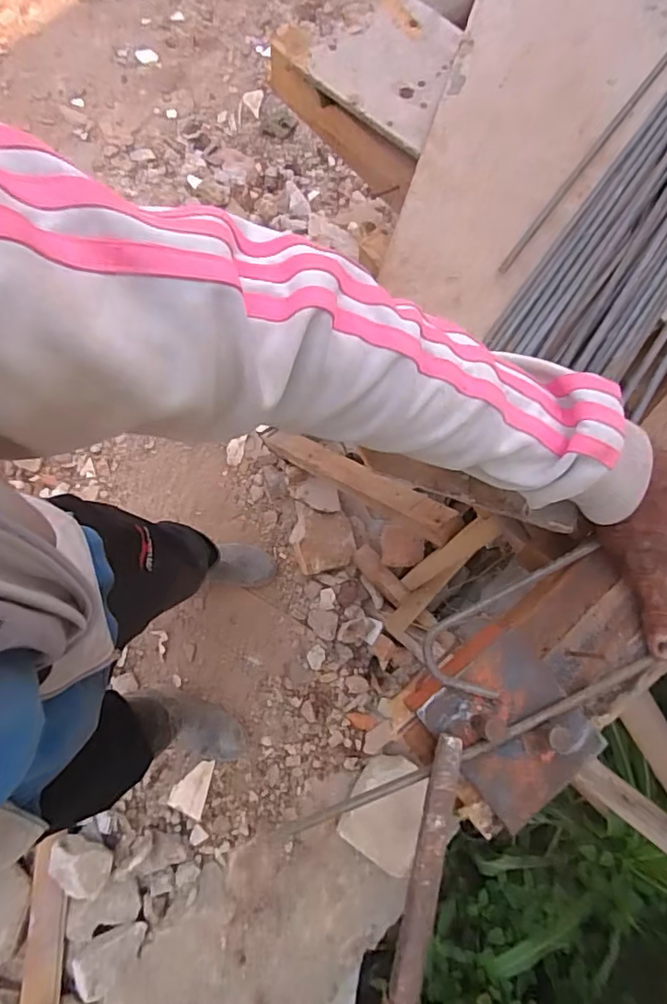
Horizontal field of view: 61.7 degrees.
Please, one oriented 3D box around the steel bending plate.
[{"bbox_3d":[0.121,0.149,0.370,0.093,0.030,0.097,-36,78,-11],"label":"steel bending plate"}]

